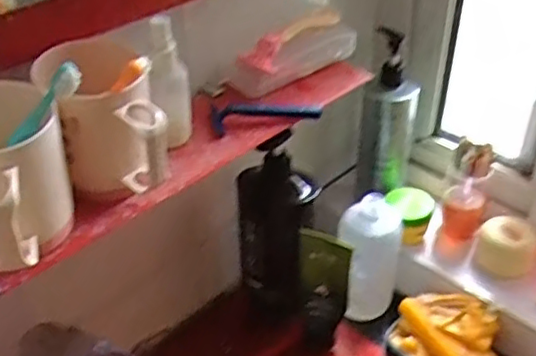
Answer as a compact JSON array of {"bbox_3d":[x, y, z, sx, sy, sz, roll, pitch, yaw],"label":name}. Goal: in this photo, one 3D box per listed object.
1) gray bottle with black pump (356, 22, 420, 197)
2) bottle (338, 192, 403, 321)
[{"bbox_3d":[0.148,-0.073,0.783,0.062,0.198,0.058,9,39,12],"label":"gray bottle with black pump"},{"bbox_3d":[0.119,0.093,0.736,0.071,0.150,0.054,-8,38,-10],"label":"bottle"}]

